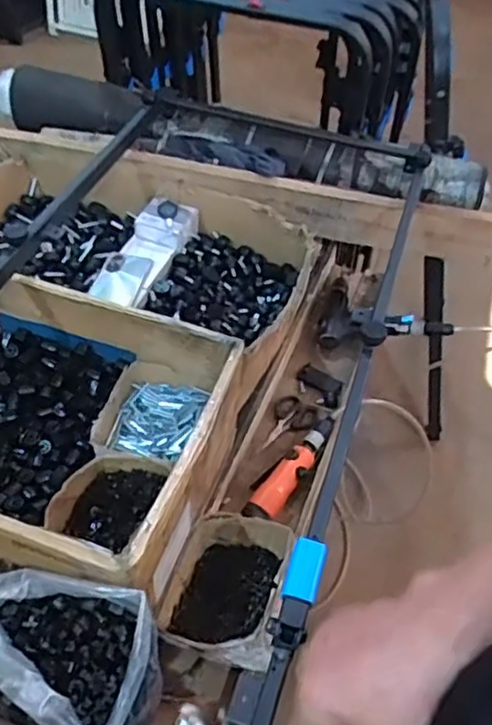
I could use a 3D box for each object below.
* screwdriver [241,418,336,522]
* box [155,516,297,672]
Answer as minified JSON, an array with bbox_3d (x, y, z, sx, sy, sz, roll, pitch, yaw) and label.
[{"bbox_3d":[0.064,0.155,0.965,0.046,0.042,0.210,31,52,22],"label":"screwdriver"},{"bbox_3d":[-0.022,0.265,0.801,0.131,0.068,0.166,13,47,7],"label":"box"}]

